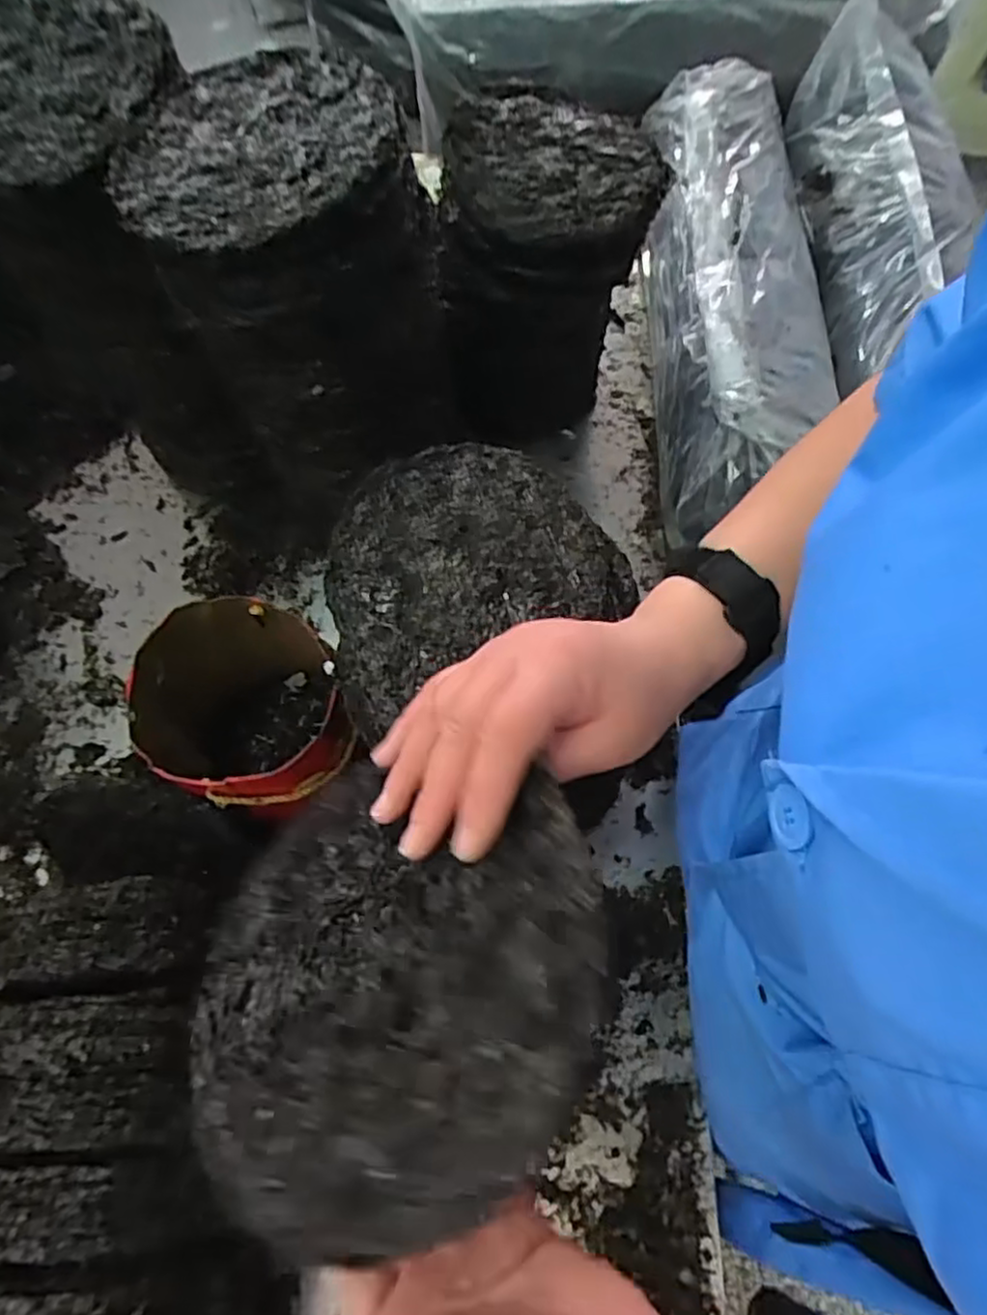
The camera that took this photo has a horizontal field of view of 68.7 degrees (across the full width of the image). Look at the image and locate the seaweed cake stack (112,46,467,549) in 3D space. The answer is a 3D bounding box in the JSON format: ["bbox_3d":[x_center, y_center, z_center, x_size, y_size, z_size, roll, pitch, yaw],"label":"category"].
[{"bbox_3d":[-0.145,-0.265,0.633,0.204,0.372,0.167,-11,66,-5],"label":"seaweed cake stack"}]

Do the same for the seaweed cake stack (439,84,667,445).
[{"bbox_3d":[0.052,-0.381,0.757,0.195,0.285,0.196,1,65,2],"label":"seaweed cake stack"}]

